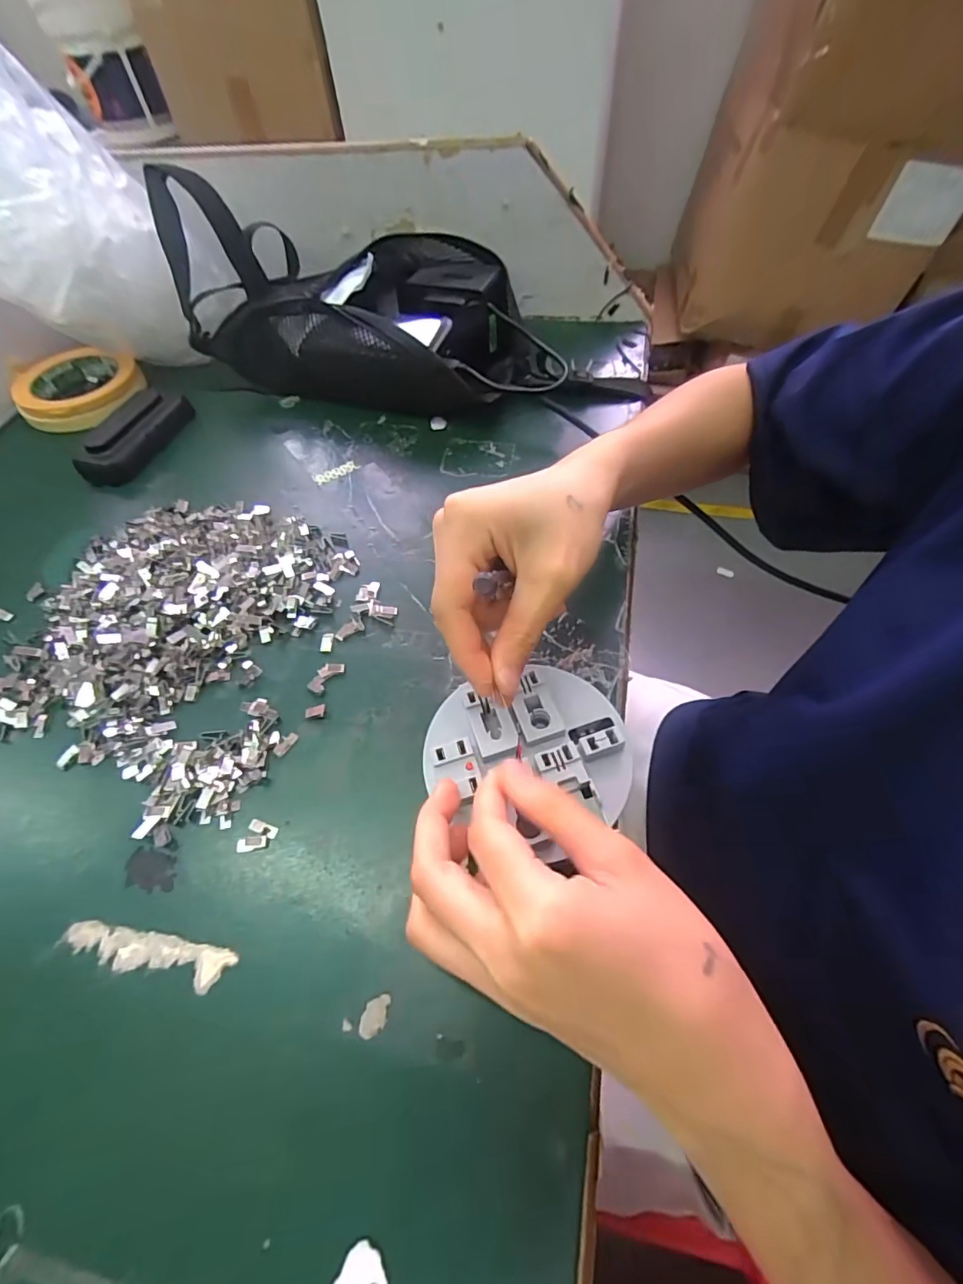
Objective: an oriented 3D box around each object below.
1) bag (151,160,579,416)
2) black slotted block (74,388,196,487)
[{"bbox_3d":[-0.107,-0.294,0.443,0.335,0.131,0.120,14,59,13],"label":"bag"},{"bbox_3d":[-0.298,-0.178,0.439,0.049,0.029,0.100,9,58,11],"label":"black slotted block"}]

